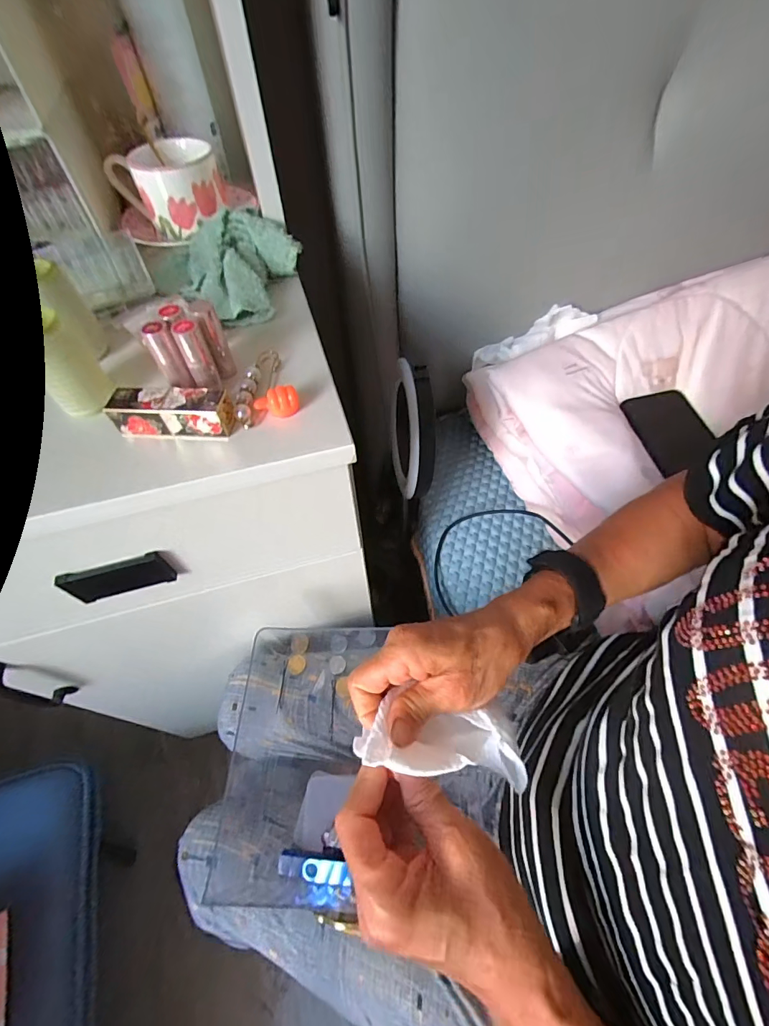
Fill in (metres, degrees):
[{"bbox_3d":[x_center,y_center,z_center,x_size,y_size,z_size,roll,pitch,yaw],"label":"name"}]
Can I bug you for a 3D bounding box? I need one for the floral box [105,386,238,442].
[{"bbox_3d":[-0.140,-0.066,0.280,0.074,0.024,0.027,-1,56,1],"label":"floral box"}]

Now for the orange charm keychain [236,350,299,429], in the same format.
[{"bbox_3d":[-0.088,-0.093,0.301,0.040,0.016,0.068,-19,57,-11],"label":"orange charm keychain"}]

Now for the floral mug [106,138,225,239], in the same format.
[{"bbox_3d":[-0.206,-0.312,0.411,0.096,0.055,0.076,-23,58,-13],"label":"floral mug"}]

